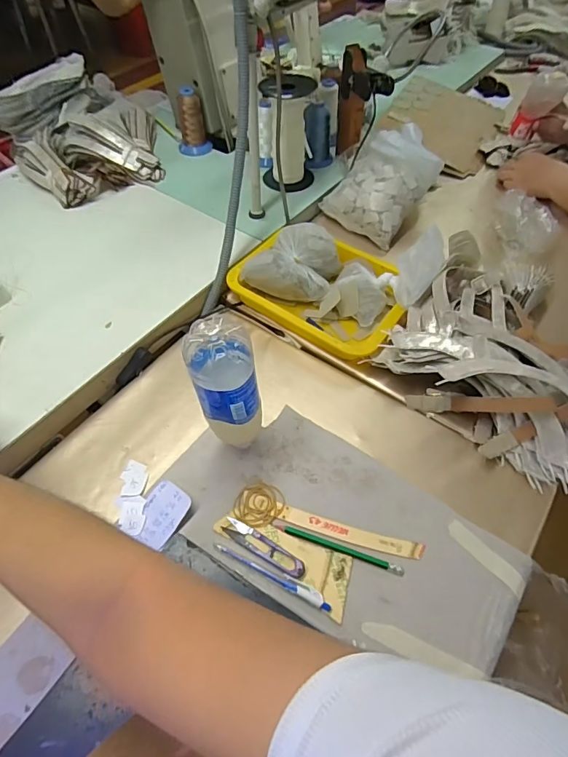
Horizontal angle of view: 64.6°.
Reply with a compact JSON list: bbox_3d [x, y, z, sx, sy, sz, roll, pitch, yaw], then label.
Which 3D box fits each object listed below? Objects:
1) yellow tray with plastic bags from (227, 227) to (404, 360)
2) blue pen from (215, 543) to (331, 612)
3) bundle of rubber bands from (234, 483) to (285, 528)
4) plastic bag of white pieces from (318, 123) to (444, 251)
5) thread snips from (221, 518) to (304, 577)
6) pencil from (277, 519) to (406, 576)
[{"bbox_3d":[0.062,-0.148,0.678,0.254,0.068,0.186,33,62,19],"label":"yellow tray with plastic bags"},{"bbox_3d":[-0.013,0.206,0.471,0.134,0.008,0.014,23,59,14],"label":"blue pen"},{"bbox_3d":[-0.028,0.145,0.519,0.057,0.004,0.050,-6,57,-5],"label":"bundle of rubber bands"},{"bbox_3d":[0.166,-0.349,0.791,0.155,0.119,0.160,34,62,20],"label":"plastic bag of white pieces"},{"bbox_3d":[-0.022,0.184,0.487,0.100,0.012,0.021,28,60,17],"label":"thread snips"},{"bbox_3d":[0.058,0.184,0.491,0.145,0.007,0.009,18,58,11],"label":"pencil"}]

